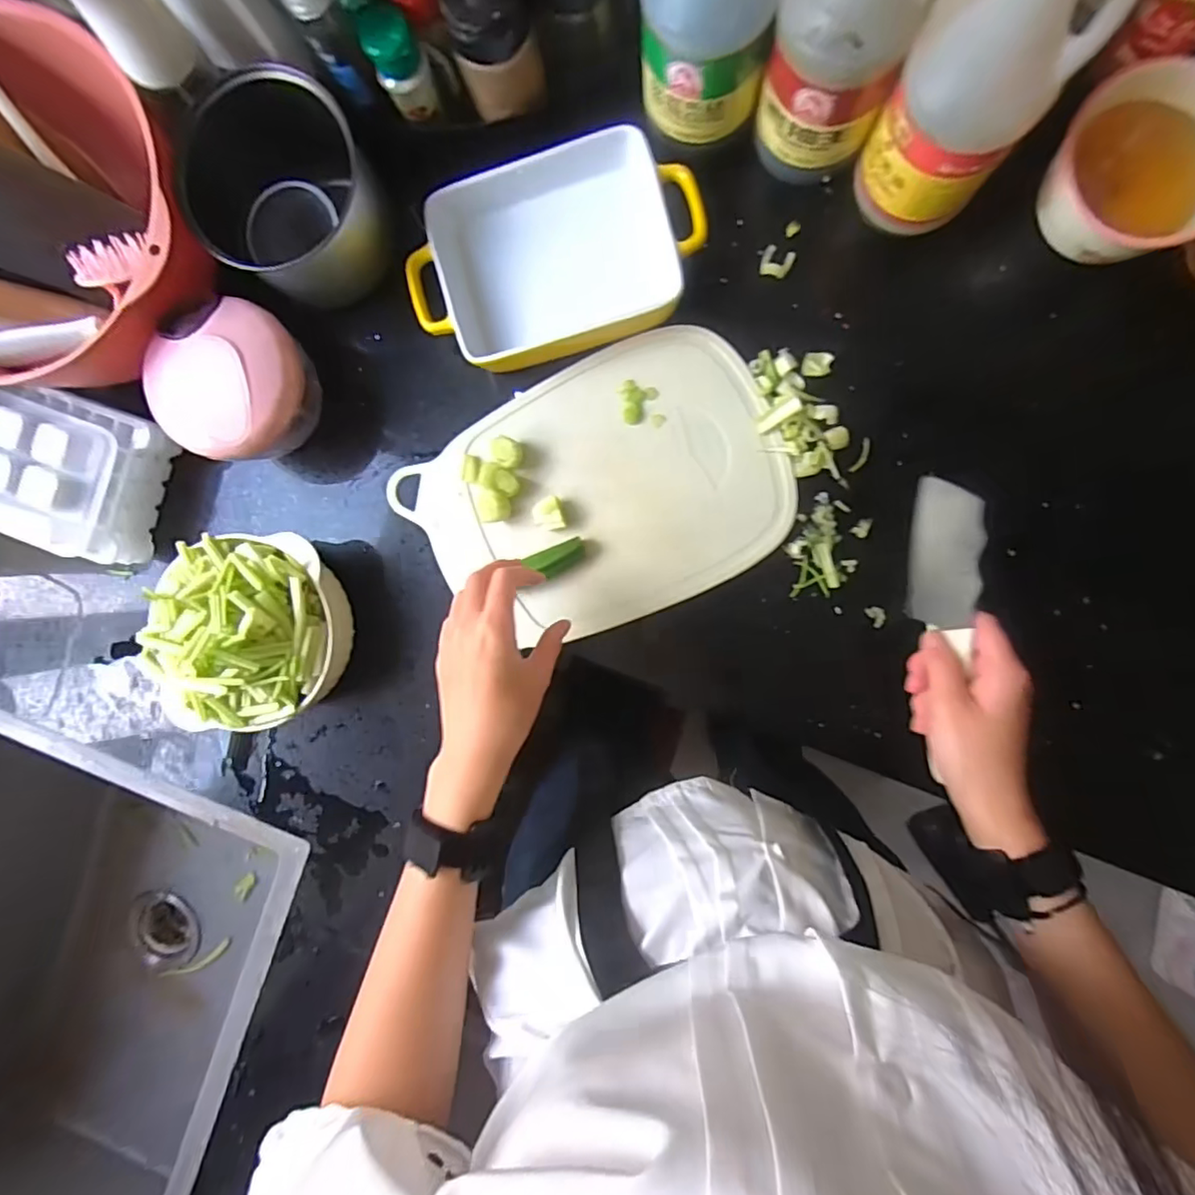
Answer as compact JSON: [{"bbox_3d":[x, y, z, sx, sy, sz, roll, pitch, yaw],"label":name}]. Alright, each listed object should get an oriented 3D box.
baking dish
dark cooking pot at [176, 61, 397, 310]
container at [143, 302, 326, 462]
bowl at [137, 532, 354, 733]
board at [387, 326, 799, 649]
[{"bbox_3d":[-0.035,-0.276,0.478,0.227,0.039,0.149,-14,92,6],"label":"baking dish"},{"bbox_3d":[-0.242,-0.320,0.468,0.116,0.090,0.138,7,94,5],"label":"dark cooking pot"},{"bbox_3d":[-0.287,-0.168,0.484,0.112,0.094,0.109,0,92,6],"label":"container"},{"bbox_3d":[-0.284,0.029,0.491,0.135,0.103,0.162,14,94,5],"label":"bowl"},{"bbox_3d":[-0.002,-0.087,0.495,0.301,0.023,0.213,-23,91,7],"label":"board"}]

